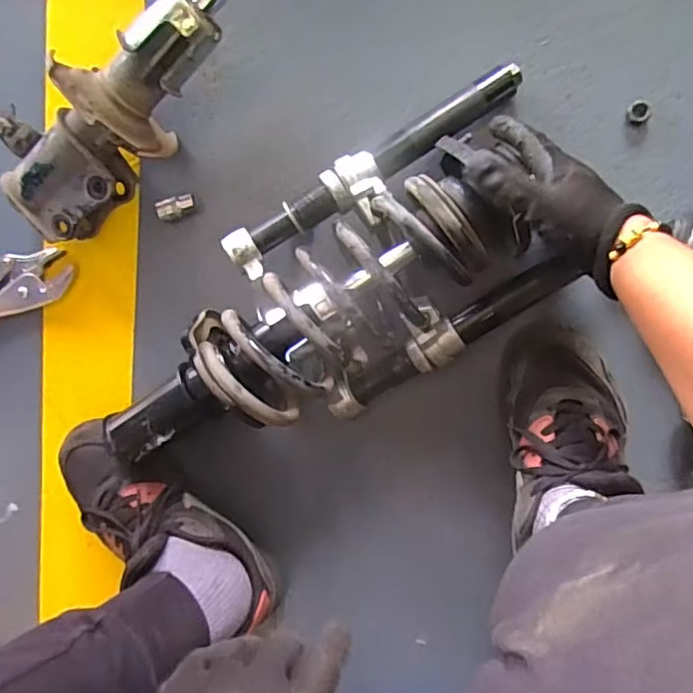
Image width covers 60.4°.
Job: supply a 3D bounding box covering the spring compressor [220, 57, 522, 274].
[{"bbox_3d":[0.034,-0.161,0.560,0.311,0.086,0.061,-29,92,8],"label":"spring compressor"}]

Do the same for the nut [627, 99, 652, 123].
[{"bbox_3d":[0.278,-0.223,0.565,0.020,0.010,0.020,1,96,6],"label":"nut"}]

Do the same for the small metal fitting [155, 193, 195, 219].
[{"bbox_3d":[-0.178,-0.146,0.619,0.040,0.014,0.019,-20,94,-5],"label":"small metal fitting"}]

